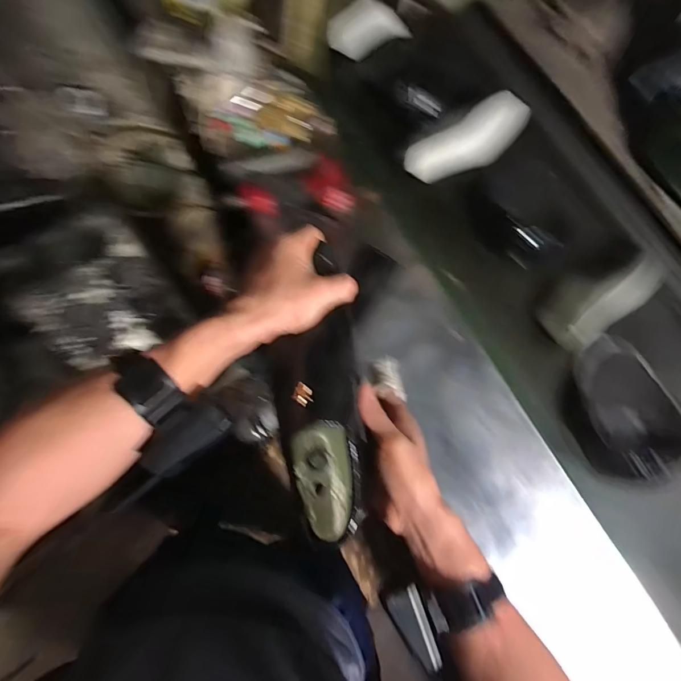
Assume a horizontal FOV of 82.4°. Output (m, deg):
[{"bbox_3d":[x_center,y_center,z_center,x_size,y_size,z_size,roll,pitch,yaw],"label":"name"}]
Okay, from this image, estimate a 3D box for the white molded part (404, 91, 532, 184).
[{"bbox_3d":[0.253,-0.386,0.745,0.276,0.076,0.082,-36,79,-9],"label":"white molded part"}]

